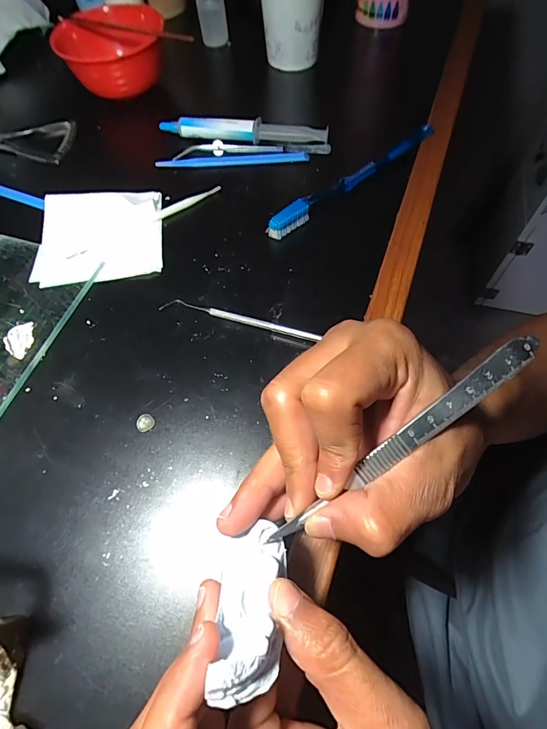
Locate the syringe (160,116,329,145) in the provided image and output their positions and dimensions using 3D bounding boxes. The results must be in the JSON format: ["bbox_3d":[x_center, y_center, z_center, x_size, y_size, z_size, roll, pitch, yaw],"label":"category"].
[{"bbox_3d":[-0.029,-0.215,0.366,0.156,0.020,0.016,8,63,6],"label":"syringe"}]

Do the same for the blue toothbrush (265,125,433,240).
[{"bbox_3d":[0.070,-0.156,0.331,0.183,0.019,0.011,-36,67,-16],"label":"blue toothbrush"}]

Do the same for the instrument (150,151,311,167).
[{"bbox_3d":[-0.037,-0.186,0.359,0.137,0.008,0.009,-2,62,1],"label":"instrument"}]

